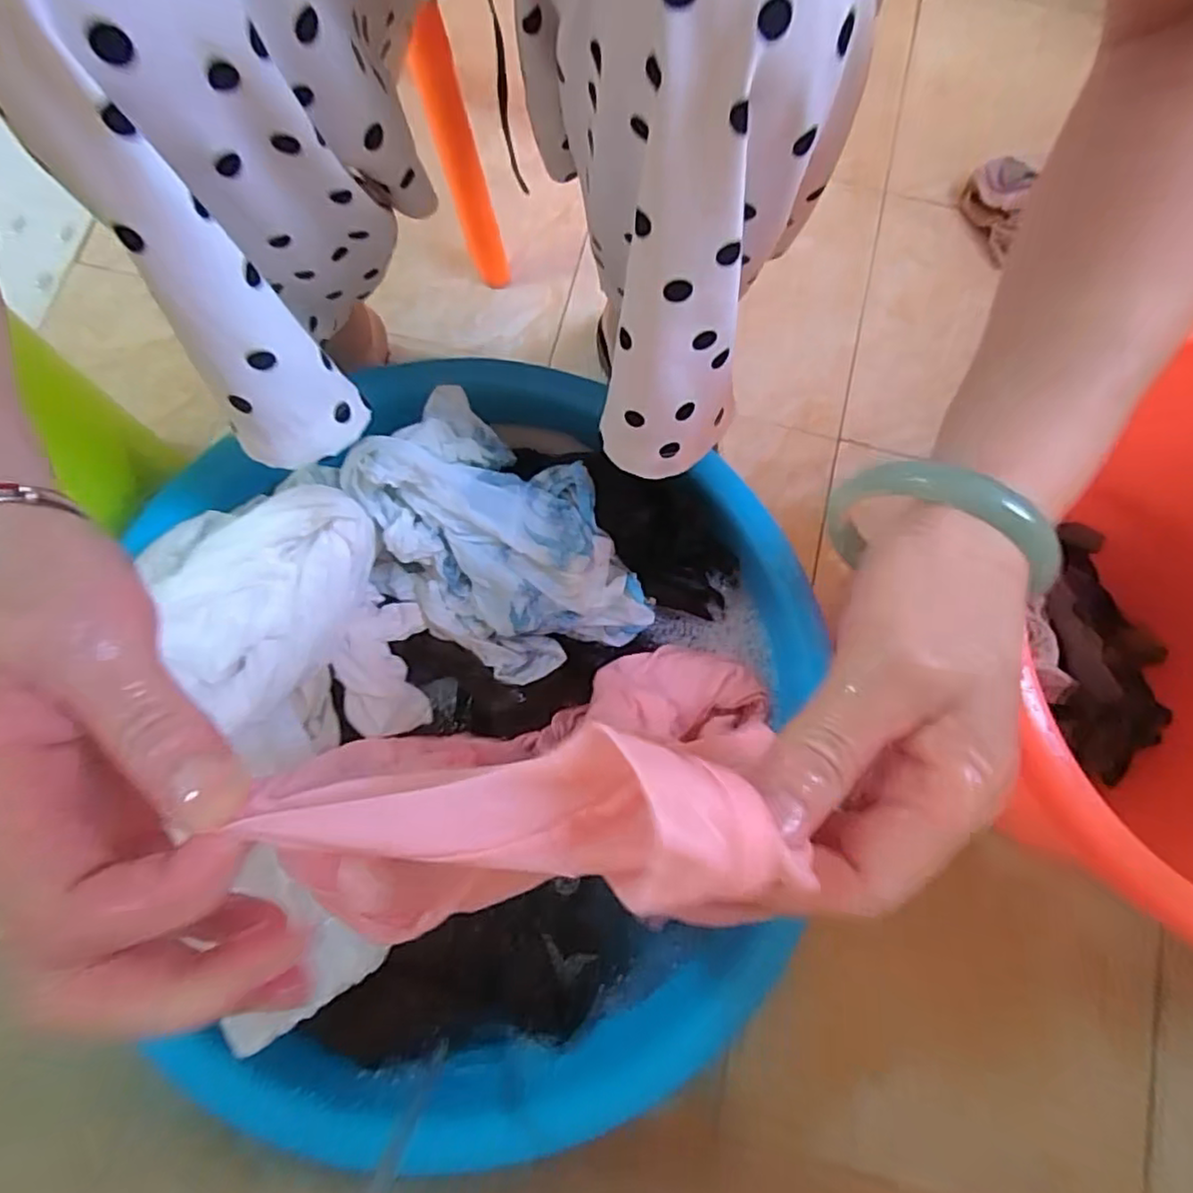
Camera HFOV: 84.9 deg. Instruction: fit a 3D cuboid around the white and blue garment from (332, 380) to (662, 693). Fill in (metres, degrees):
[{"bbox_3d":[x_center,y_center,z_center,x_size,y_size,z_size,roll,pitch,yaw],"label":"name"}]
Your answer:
[{"bbox_3d":[-0.064,-0.031,0.428,0.205,0.102,0.131,35,80,6],"label":"white and blue garment"}]

